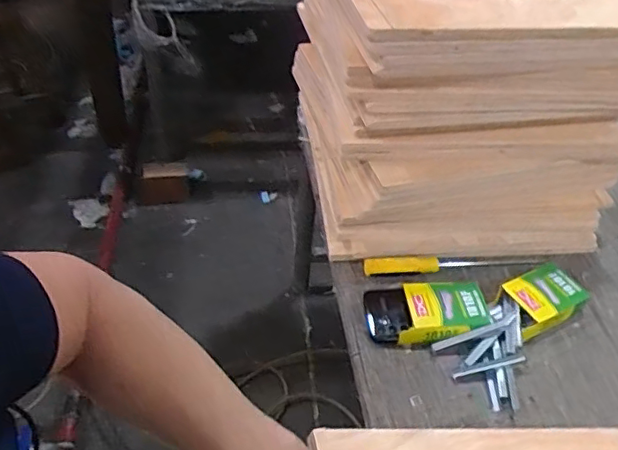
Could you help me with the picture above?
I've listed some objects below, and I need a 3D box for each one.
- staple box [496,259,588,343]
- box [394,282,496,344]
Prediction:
[{"bbox_3d":[0.332,0.105,0.813,0.126,0.036,0.075,-20,49,-25],"label":"staple box"},{"bbox_3d":[0.183,0.118,0.783,0.129,0.029,0.083,-2,43,-8],"label":"box"}]

